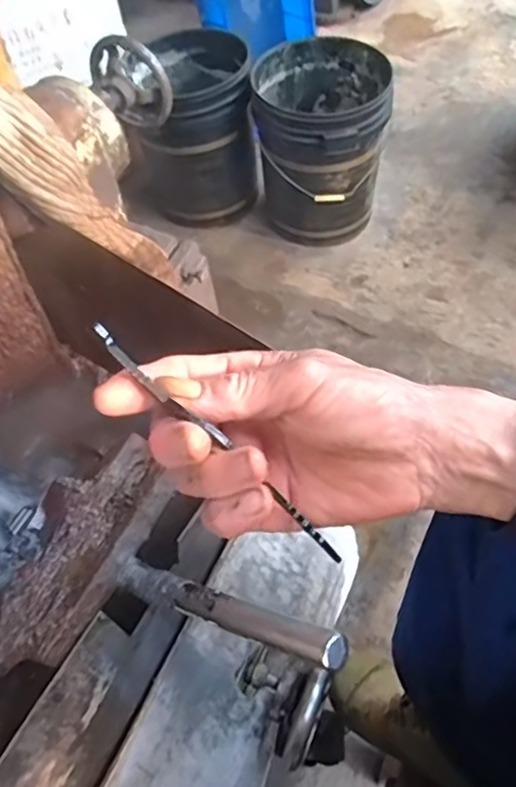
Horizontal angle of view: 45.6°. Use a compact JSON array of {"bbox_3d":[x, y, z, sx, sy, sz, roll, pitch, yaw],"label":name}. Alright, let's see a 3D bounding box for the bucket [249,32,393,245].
[{"bbox_3d":[0.167,-0.679,1.712,0.342,0.412,0.374,-2,56,3],"label":"bucket"}]

